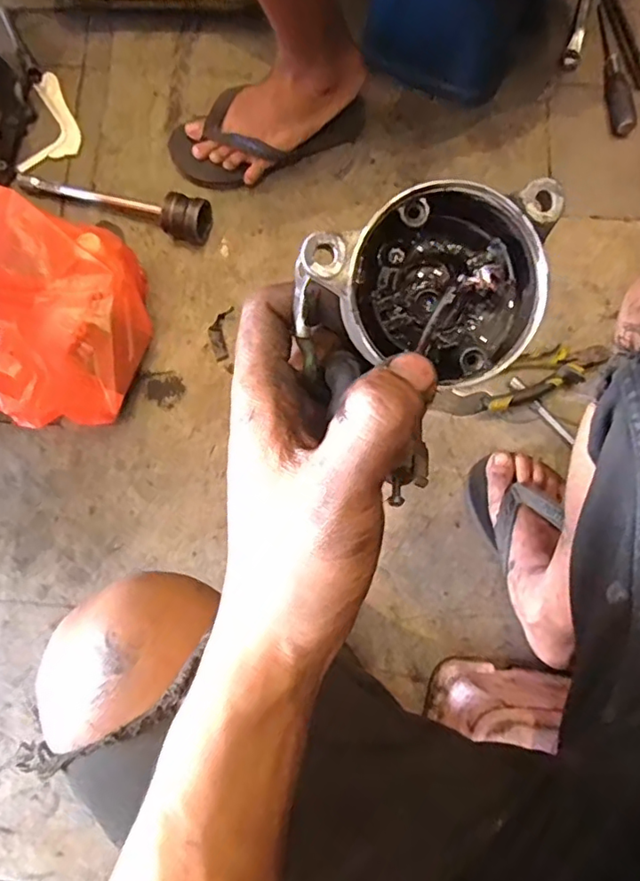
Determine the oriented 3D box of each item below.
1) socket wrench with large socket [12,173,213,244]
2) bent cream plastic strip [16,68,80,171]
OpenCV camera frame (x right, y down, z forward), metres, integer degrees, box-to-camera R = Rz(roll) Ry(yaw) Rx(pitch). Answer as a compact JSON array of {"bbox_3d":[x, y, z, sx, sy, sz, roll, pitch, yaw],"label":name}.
[{"bbox_3d":[-0.277,-0.324,0.758,0.276,0.046,0.052,18,81,4],"label":"socket wrench with large socket"},{"bbox_3d":[-0.375,-0.446,0.813,0.071,0.021,0.155,1,80,1],"label":"bent cream plastic strip"}]

